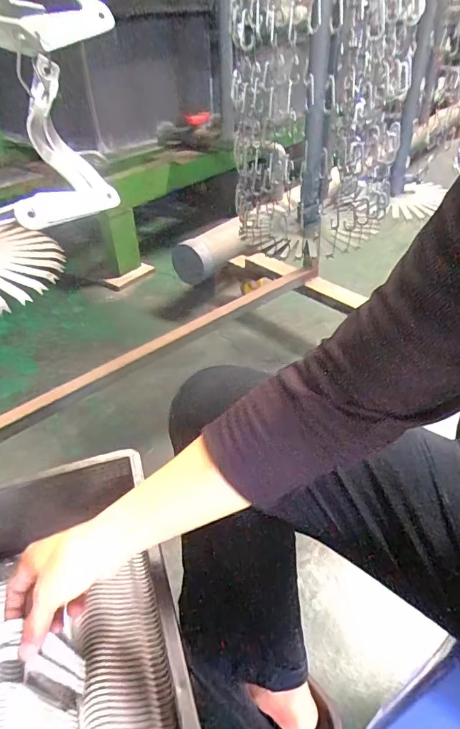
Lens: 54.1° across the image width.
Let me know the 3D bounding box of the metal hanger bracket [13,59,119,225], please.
[{"bbox_3d":[-0.128,-0.163,0.337,0.070,0.101,0.047,-5,39,-9],"label":"metal hanger bracket"}]

